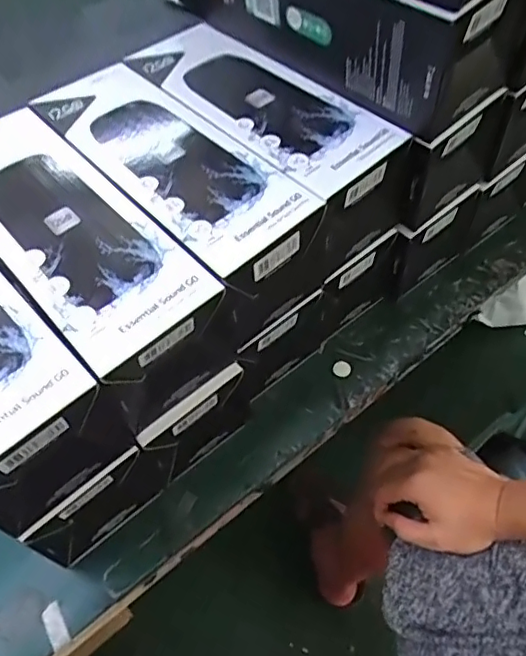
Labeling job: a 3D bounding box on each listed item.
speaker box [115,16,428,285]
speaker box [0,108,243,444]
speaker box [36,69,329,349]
[{"bbox_3d":[-0.006,-0.134,0.388,0.077,0.069,0.216,-38,64,-21],"label":"speaker box"},{"bbox_3d":[-0.110,-0.044,0.337,0.075,0.072,0.206,-36,64,-20],"label":"speaker box"},{"bbox_3d":[-0.057,-0.089,0.362,0.075,0.070,0.201,-38,64,-21],"label":"speaker box"}]

